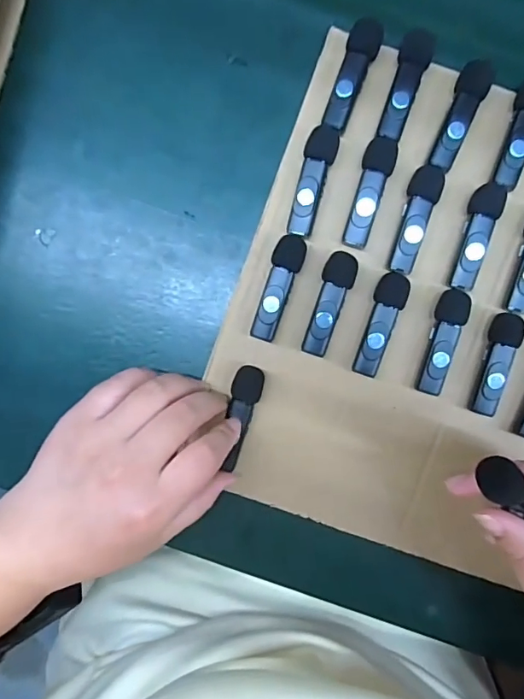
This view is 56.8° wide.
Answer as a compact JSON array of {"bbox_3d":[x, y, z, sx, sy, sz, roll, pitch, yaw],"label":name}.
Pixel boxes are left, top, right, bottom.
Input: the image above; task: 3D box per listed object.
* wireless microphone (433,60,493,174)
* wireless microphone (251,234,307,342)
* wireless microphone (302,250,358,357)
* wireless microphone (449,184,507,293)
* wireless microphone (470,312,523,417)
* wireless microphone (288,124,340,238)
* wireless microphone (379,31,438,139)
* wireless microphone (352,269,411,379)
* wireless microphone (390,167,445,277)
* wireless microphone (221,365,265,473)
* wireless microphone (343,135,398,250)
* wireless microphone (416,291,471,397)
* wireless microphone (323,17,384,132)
[{"bbox_3d":[0.118,-0.139,0.292,0.019,0.014,0.063,23,93,0],"label":"wireless microphone"},{"bbox_3d":[0.011,-0.037,0.300,0.020,0.016,0.065,16,93,0],"label":"wireless microphone"},{"bbox_3d":[0.041,-0.028,0.300,0.020,0.015,0.064,20,93,0],"label":"wireless microphone"},{"bbox_3d":[0.130,-0.070,0.295,0.018,0.020,0.066,20,93,0],"label":"wireless microphone"},{"bbox_3d":[0.145,0.009,0.301,0.016,0.018,0.064,15,93,0],"label":"wireless microphone"},{"bbox_3d":[0.030,-0.101,0.296,0.019,0.015,0.066,15,93,0],"label":"wireless microphone"},{"bbox_3d":[0.085,-0.158,0.292,0.020,0.014,0.062,20,93,0],"label":"wireless microphone"},{"bbox_3d":[0.073,-0.016,0.301,0.019,0.015,0.064,20,93,0],"label":"wireless microphone"},{"bbox_3d":[0.093,-0.079,0.295,0.019,0.019,0.065,19,93,0],"label":"wireless microphone"},{"bbox_3d":[-0.012,0.043,0.303,0.019,0.009,0.065,10,92,1],"label":"wireless microphone"},{"bbox_3d":[0.066,-0.095,0.295,0.019,0.017,0.067,15,93,0],"label":"wireless microphone"},{"bbox_3d":[0.112,-0.004,0.301,0.018,0.017,0.065,13,93,0],"label":"wireless microphone"},{"bbox_3d":[0.053,-0.164,0.292,0.019,0.016,0.065,22,93,0],"label":"wireless microphone"}]

